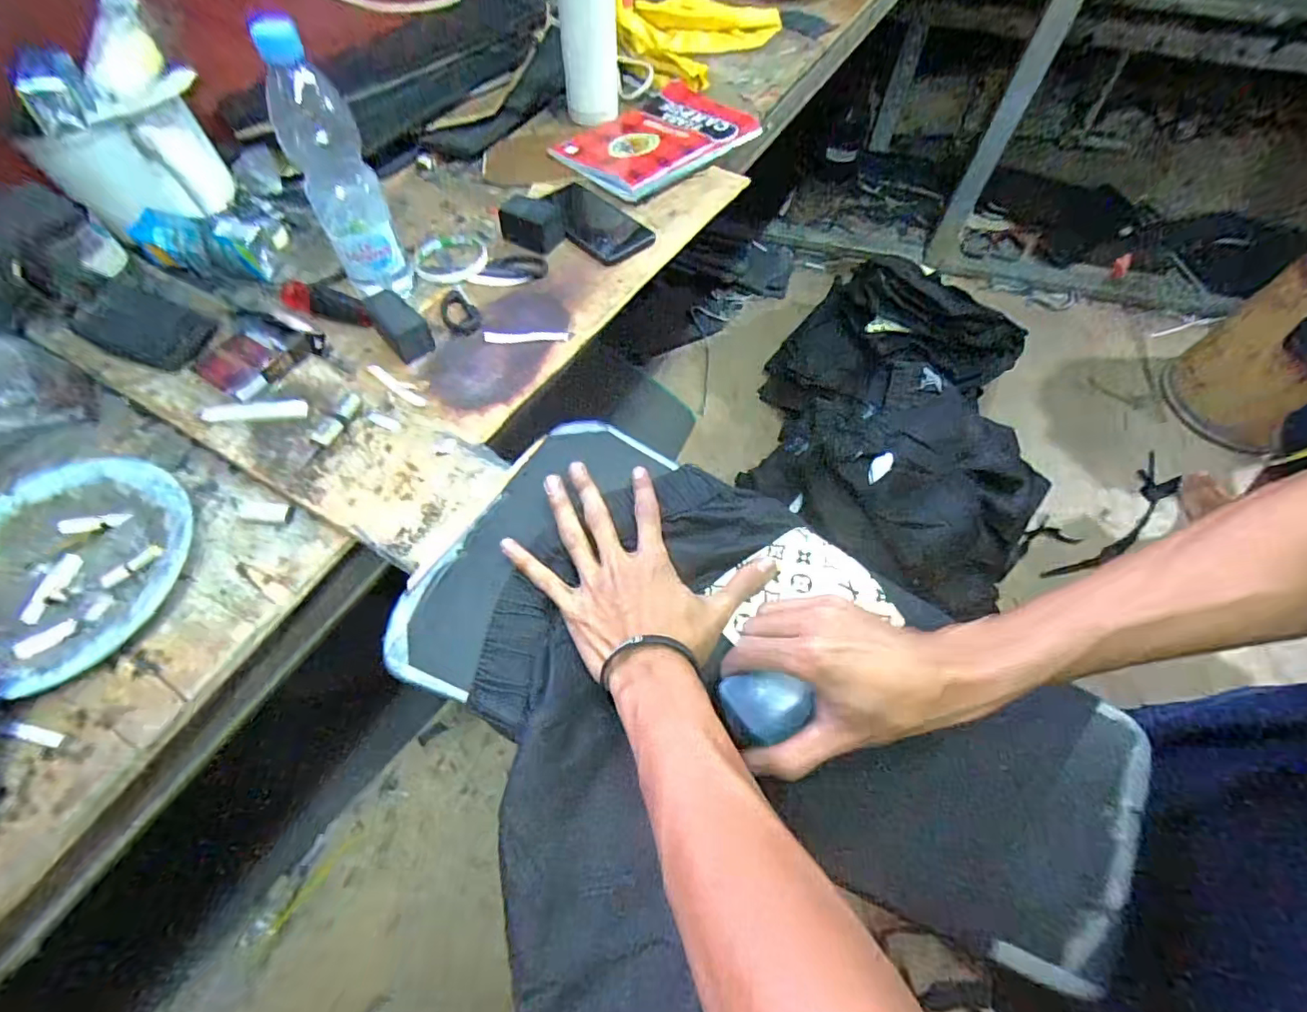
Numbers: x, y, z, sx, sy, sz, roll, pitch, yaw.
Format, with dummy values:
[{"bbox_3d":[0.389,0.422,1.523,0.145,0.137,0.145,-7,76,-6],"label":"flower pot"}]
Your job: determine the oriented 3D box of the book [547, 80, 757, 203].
[{"bbox_3d":[0.004,-0.520,0.780,0.258,0.028,0.184,-39,68,-22],"label":"book"}]

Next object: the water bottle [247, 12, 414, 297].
[{"bbox_3d":[-0.296,-0.305,0.530,0.067,0.232,0.058,-27,64,-16],"label":"water bottle"}]

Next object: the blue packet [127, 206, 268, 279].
[{"bbox_3d":[-0.501,-0.286,0.612,0.131,0.040,0.051,19,61,9],"label":"blue packet"}]

